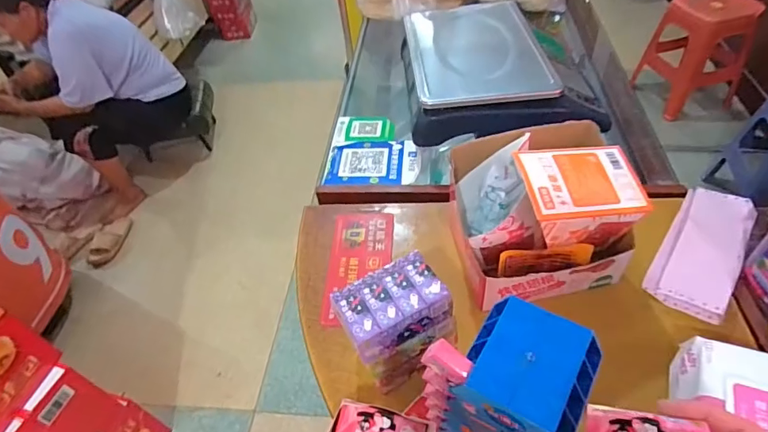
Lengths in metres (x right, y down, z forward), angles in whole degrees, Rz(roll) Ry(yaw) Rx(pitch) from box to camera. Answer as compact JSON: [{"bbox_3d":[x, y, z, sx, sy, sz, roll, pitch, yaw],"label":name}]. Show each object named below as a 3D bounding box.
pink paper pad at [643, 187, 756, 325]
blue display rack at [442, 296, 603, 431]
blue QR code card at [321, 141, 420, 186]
[{"bbox_3d":[0.441,0.038,0.623,0.090,0.030,0.226,28,57,28],"label":"pink paper pad"},{"bbox_3d":[0.117,0.184,0.413,0.094,0.225,0.098,17,52,21],"label":"blue display rack"},{"bbox_3d":[-0.021,-0.096,0.828,0.167,0.008,0.120,0,47,7],"label":"blue QR code card"}]

